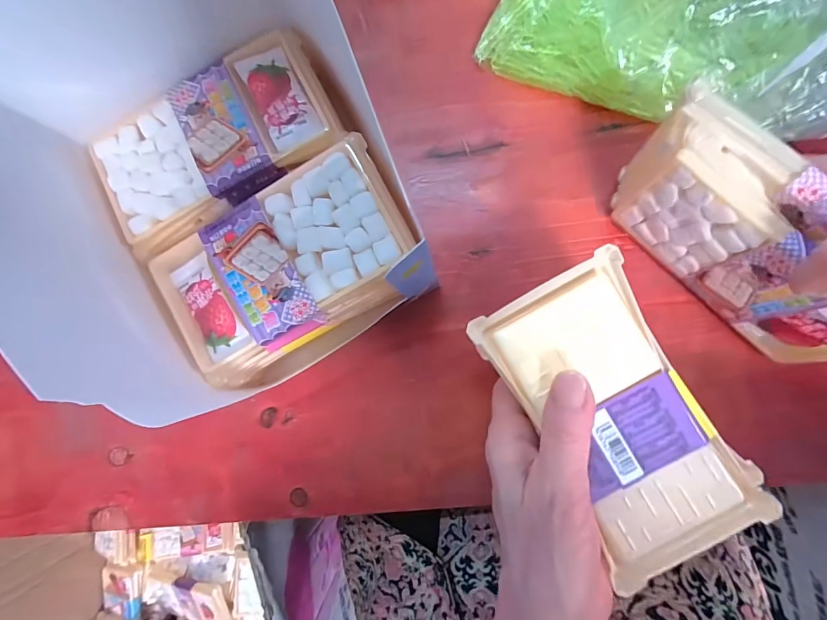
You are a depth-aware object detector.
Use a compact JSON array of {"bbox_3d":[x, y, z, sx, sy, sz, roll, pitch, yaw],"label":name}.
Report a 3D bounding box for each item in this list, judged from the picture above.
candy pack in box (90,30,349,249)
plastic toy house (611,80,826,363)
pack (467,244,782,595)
[{"bbox_3d":[-0.110,-0.095,0.219,0.133,0.019,0.072,-28,83,3],"label":"candy pack in box"},{"bbox_3d":[0.167,-0.035,0.198,0.039,0.075,0.138,-45,83,1],"label":"plastic toy house"},{"bbox_3d":[0.096,0.048,0.188,0.078,0.019,0.137,-32,83,3],"label":"pack"}]

